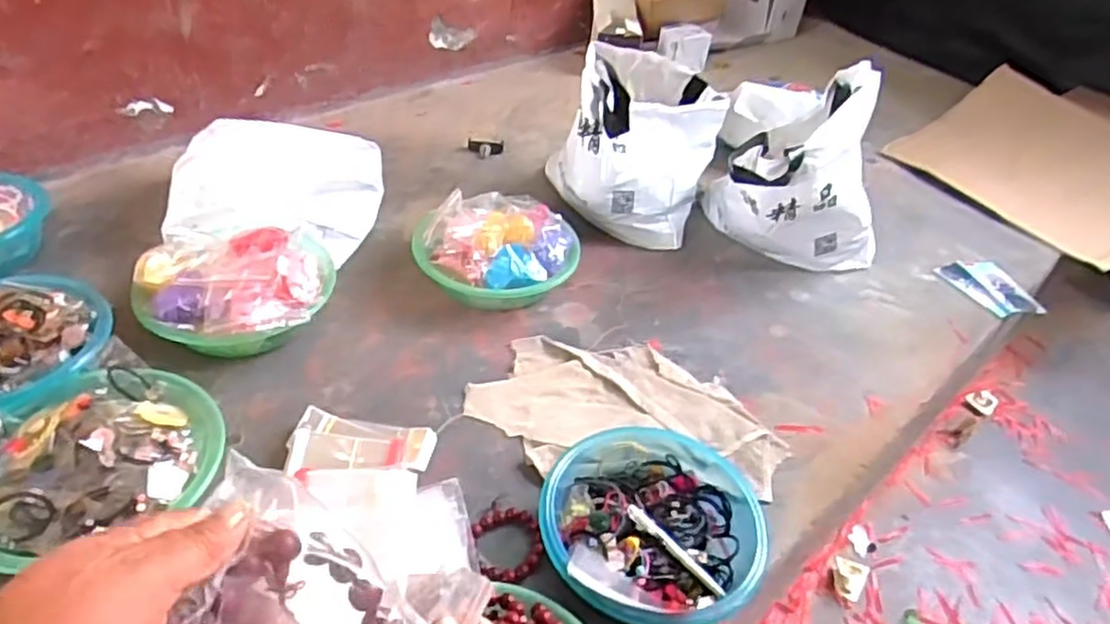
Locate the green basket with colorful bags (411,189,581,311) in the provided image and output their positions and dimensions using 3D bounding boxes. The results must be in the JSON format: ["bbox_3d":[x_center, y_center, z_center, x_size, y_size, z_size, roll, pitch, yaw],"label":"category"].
[{"bbox_3d":[-0.086,-0.095,1.058,0.229,0.110,0.197,2,40,-6],"label":"green basket with colorful bags"}]

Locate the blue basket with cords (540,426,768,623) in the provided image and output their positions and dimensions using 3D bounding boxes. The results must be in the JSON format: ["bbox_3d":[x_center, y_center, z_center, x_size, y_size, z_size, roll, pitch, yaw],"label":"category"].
[{"bbox_3d":[0.101,0.208,0.766,0.219,0.074,0.247,8,40,1],"label":"blue basket with cords"}]

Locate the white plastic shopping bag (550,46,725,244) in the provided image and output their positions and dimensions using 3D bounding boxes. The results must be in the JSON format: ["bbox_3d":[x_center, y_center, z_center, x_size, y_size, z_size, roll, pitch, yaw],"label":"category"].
[{"bbox_3d":[0.138,-0.309,1.245,0.277,0.248,0.301,15,41,10],"label":"white plastic shopping bag"}]

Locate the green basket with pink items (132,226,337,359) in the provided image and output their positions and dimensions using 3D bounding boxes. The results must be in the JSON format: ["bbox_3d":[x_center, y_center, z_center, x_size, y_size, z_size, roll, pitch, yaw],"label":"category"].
[{"bbox_3d":[-0.403,-0.018,0.935,0.237,0.109,0.191,-21,47,-29],"label":"green basket with pink items"}]

